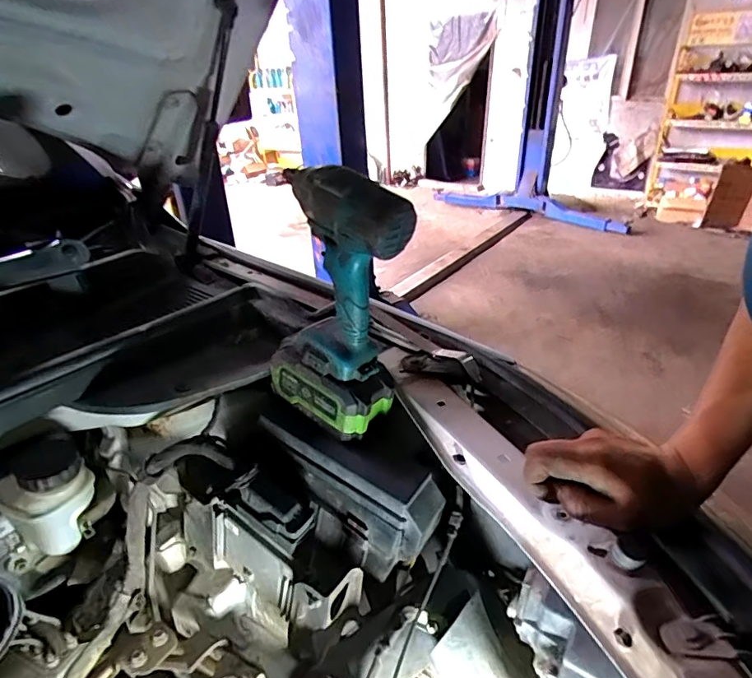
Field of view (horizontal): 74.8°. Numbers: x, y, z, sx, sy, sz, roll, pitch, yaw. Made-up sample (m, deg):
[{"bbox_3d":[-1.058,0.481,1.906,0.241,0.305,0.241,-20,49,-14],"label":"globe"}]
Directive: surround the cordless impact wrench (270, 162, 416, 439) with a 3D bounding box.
[{"bbox_3d":[-0.040,-0.037,0.496,0.147,0.247,0.084,22,37,37],"label":"cordless impact wrench"}]

